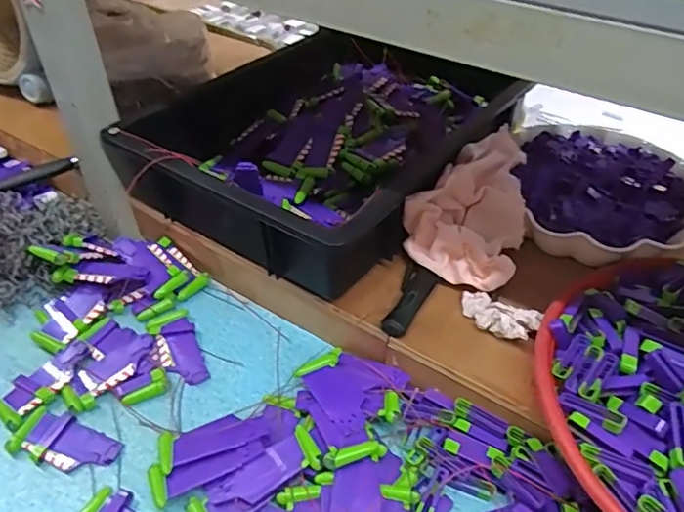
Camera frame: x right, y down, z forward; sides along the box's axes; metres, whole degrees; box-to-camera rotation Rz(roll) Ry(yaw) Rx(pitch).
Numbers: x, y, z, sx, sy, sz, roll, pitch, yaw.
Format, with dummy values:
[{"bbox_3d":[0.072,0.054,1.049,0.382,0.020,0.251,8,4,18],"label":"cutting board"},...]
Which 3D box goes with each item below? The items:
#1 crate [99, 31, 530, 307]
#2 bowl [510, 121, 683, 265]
[{"bbox_3d":[0.004,-0.141,0.631,0.297,0.094,0.415,30,50,29],"label":"crate"},{"bbox_3d":[0.281,-0.073,0.576,0.189,0.053,0.209,10,43,11],"label":"bowl"}]

